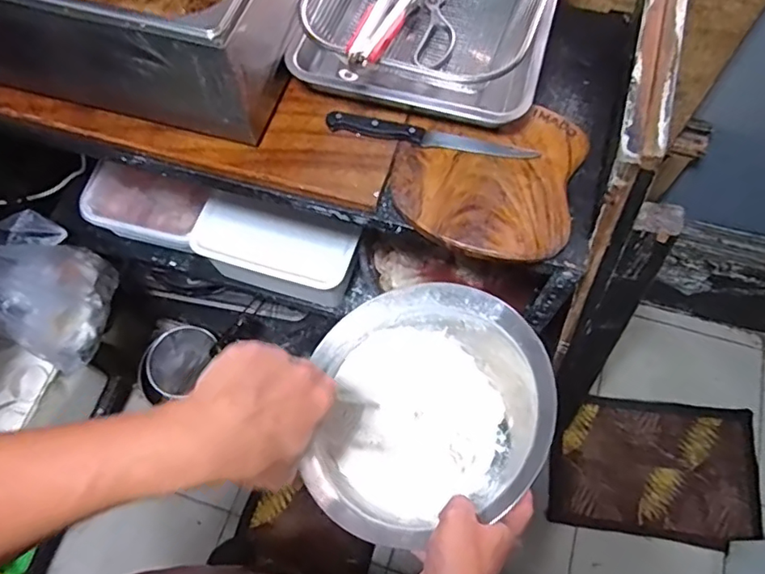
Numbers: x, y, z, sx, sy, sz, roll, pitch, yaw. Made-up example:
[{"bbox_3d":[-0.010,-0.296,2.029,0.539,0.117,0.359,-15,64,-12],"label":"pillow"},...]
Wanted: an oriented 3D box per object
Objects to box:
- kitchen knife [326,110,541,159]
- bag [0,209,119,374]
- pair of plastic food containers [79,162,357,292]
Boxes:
[{"bbox_3d":[0.057,-0.178,0.662,0.244,0.016,0.025,10,66,5],"label":"kitchen knife"},{"bbox_3d":[-0.583,-0.019,0.933,0.125,0.357,0.228,-15,66,-6],"label":"bag"},{"bbox_3d":[-0.279,-0.109,0.989,0.494,0.096,0.145,16,67,8],"label":"pair of plastic food containers"}]

